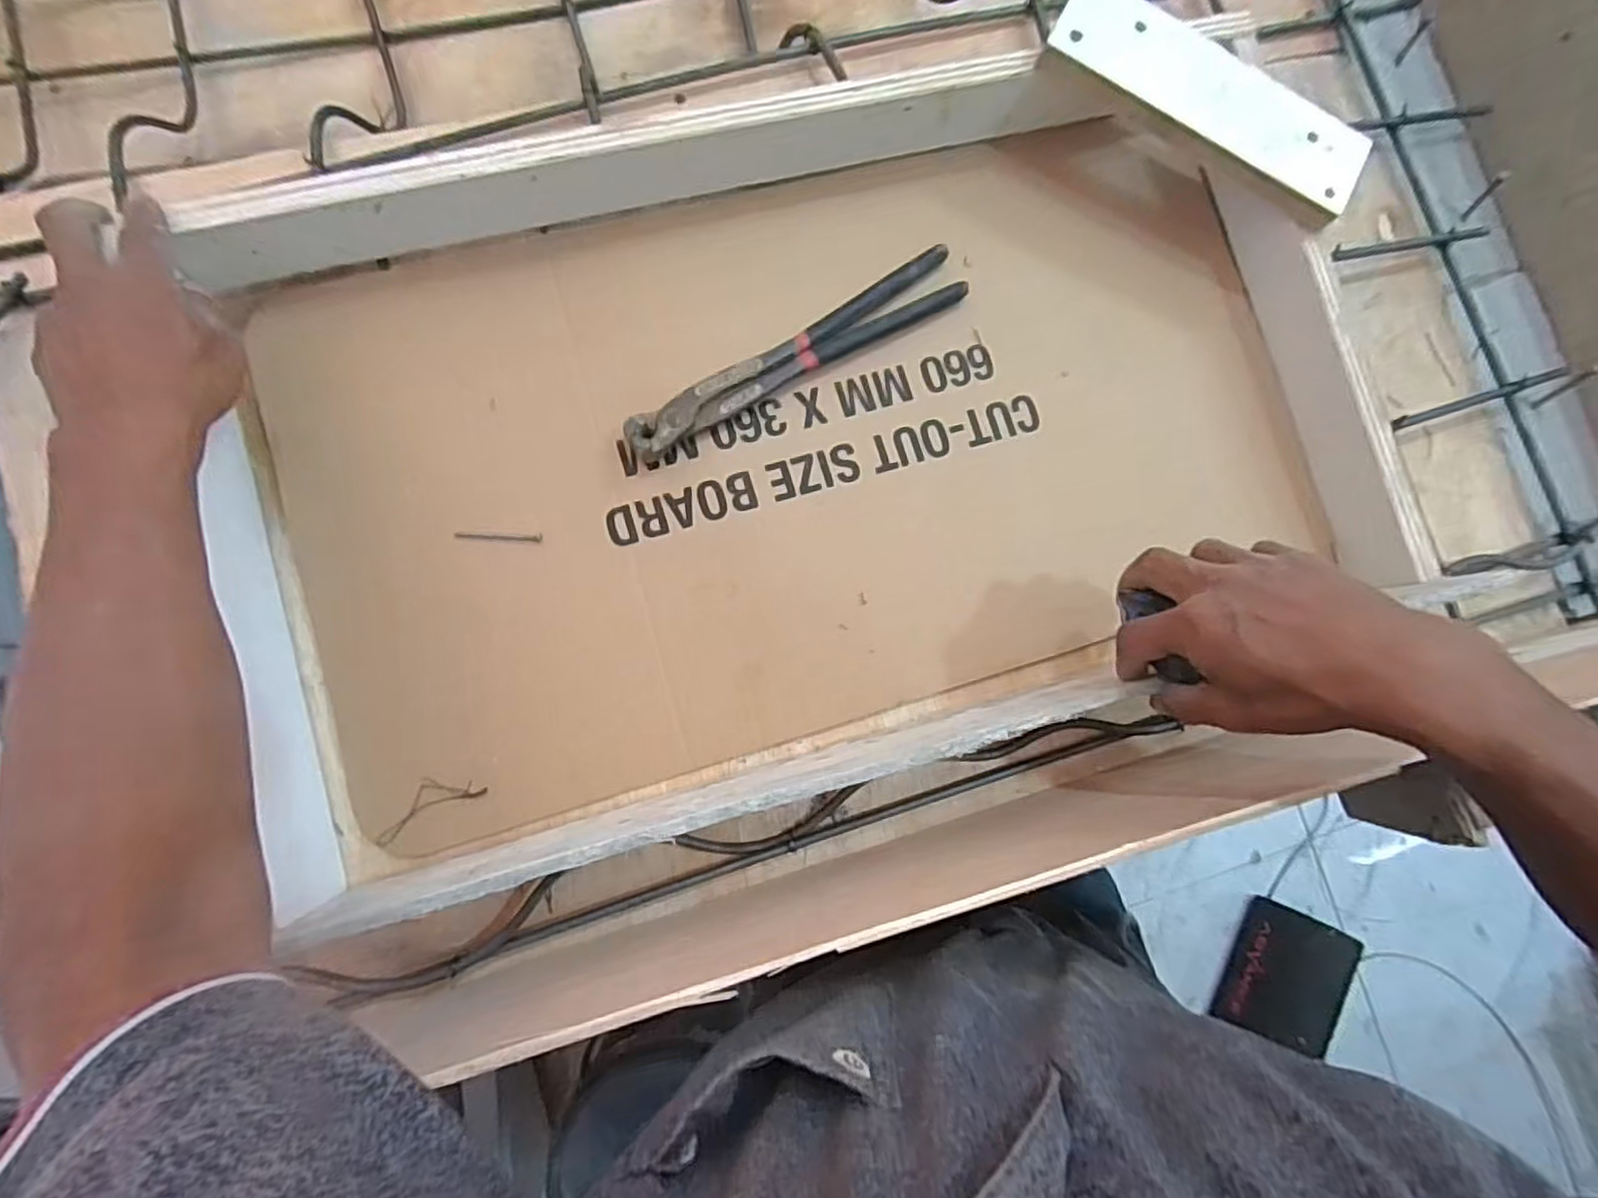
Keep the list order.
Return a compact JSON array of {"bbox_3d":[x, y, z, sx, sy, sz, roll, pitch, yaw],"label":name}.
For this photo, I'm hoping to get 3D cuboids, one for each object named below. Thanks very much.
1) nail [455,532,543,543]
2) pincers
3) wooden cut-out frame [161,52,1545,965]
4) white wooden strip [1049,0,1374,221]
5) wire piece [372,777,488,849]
[{"bbox_3d":[-0.189,-0.040,0.444,0.051,0.004,0.006,3,84,-4],"label":"nail"},{"bbox_3d":[0.000,-0.161,0.464,0.245,0.020,0.037,-31,87,-7],"label":"pincers"},{"bbox_3d":[0.018,-0.107,0.417,0.717,0.096,0.411,-15,85,-6],"label":"wooden cut-out frame"},{"bbox_3d":[0.259,-0.315,0.445,0.207,0.024,0.053,30,82,-1],"label":"white wooden strip"},{"bbox_3d":[-0.221,0.120,0.416,0.065,0.011,0.025,-27,87,-7],"label":"wire piece"}]

